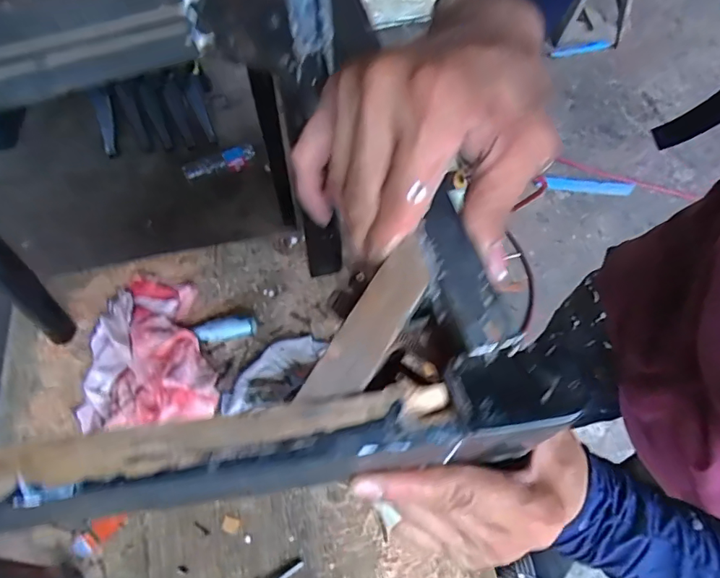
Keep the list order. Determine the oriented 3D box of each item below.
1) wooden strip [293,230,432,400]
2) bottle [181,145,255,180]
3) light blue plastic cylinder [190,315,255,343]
[{"bbox_3d":[0.007,0.013,0.201,0.023,0.004,0.086,30,65,11],"label":"wooden strip"},{"bbox_3d":[-0.440,-0.392,1.469,0.225,0.055,0.060,-18,59,-11],"label":"bottle"},{"bbox_3d":[-0.187,0.056,0.654,0.083,0.025,0.024,-10,57,-6],"label":"light blue plastic cylinder"}]

